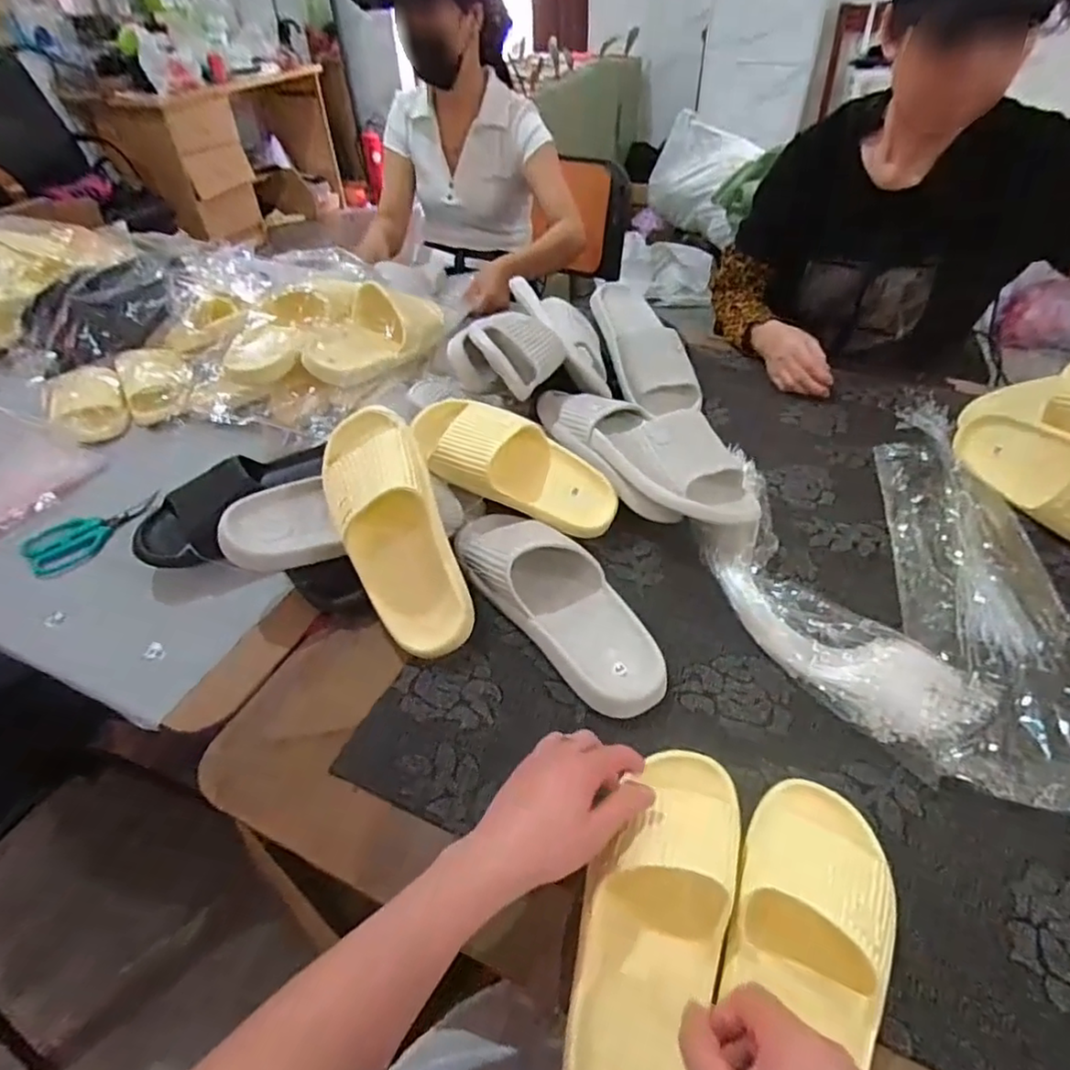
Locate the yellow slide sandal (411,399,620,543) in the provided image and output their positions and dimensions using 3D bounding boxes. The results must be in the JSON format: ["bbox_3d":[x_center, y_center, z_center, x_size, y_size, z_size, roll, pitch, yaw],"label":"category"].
[{"bbox_3d":[-0.020,-0.082,0.693,0.244,0.059,0.090,28,50,3],"label":"yellow slide sandal"}]

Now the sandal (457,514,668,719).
[{"bbox_3d":[0.020,0.046,0.613,0.106,0.074,0.284,-30,51,-25],"label":"sandal"}]

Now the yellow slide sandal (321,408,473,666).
[{"bbox_3d":[-0.136,-0.008,0.595,0.096,0.066,0.256,-20,81,-16],"label":"yellow slide sandal"}]

